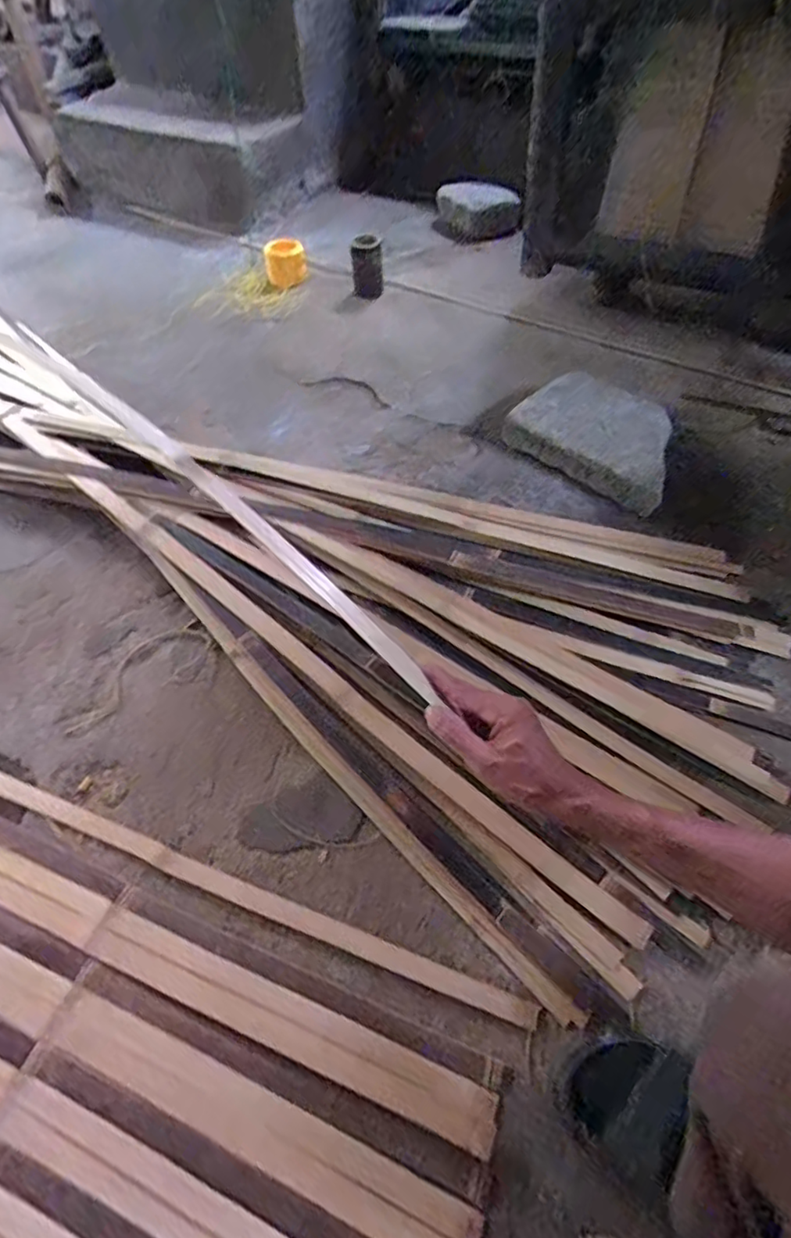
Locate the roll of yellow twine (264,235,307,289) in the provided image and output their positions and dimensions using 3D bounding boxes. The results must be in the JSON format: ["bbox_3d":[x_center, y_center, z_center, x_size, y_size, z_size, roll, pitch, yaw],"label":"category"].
[{"bbox_3d":[-0.270,-0.878,1.489,0.099,0.085,0.098,0,53,0],"label":"roll of yellow twine"}]

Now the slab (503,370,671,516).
[{"bbox_3d":[0.342,-0.310,1.045,0.287,0.108,0.189,27,57,19],"label":"slab"}]

